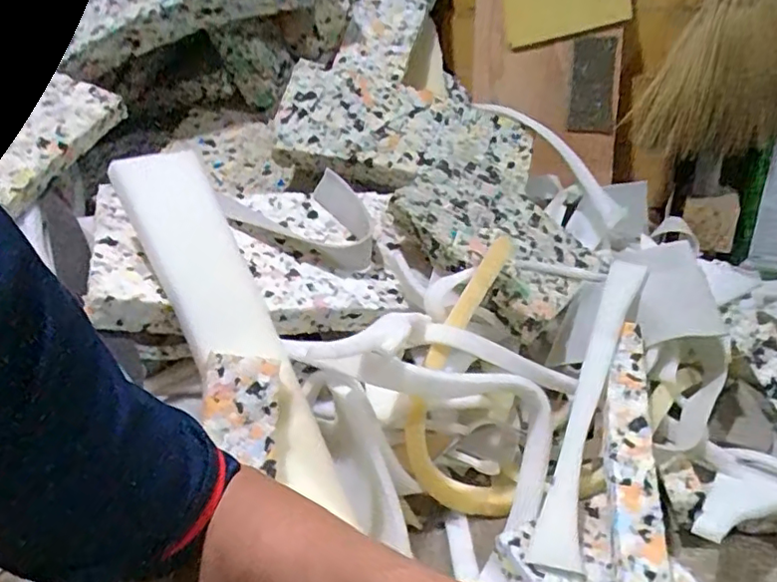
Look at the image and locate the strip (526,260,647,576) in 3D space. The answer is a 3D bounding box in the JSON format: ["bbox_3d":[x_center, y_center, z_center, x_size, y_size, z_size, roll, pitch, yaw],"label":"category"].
[{"bbox_3d":[0.229,0.118,0.667,0.045,0.035,0.371,11,63,27],"label":"strip"}]

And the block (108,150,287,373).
[{"bbox_3d":[-0.201,-0.031,0.638,0.092,0.247,0.043,-27,-2,-44],"label":"block"}]

